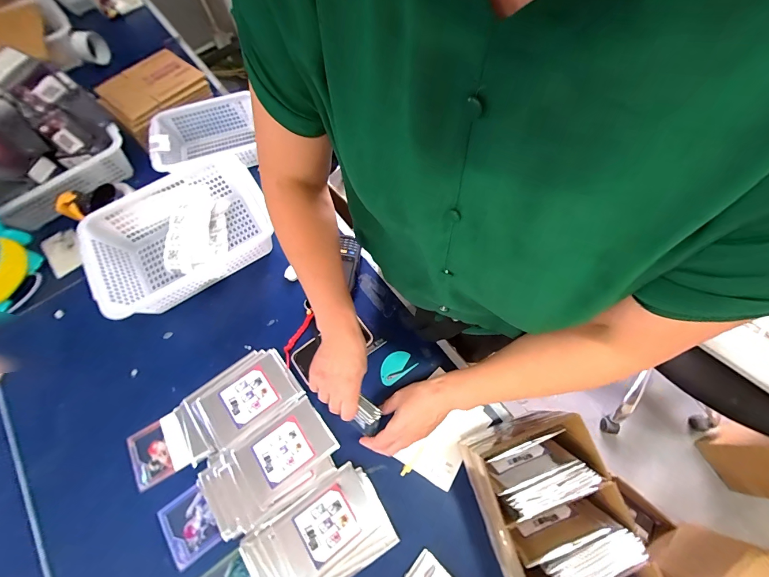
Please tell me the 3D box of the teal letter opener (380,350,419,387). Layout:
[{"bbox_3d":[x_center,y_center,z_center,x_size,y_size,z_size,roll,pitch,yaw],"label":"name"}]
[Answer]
[{"bbox_3d":[0.021,0.148,0.628,0.071,0.008,0.048,-36,69,-12],"label":"teal letter opener"}]

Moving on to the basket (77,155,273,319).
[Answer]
[{"bbox_3d":[-0.422,-0.111,0.708,0.361,0.096,0.251,-38,69,-13],"label":"basket"}]

